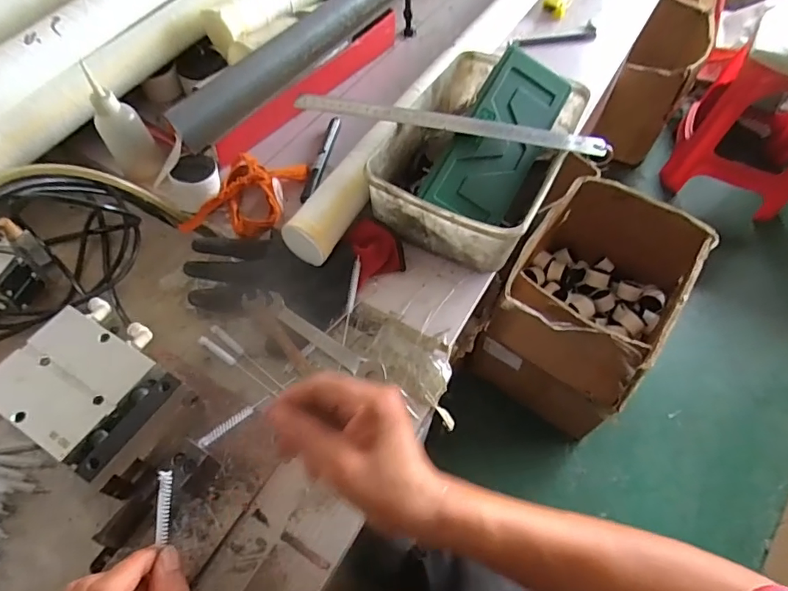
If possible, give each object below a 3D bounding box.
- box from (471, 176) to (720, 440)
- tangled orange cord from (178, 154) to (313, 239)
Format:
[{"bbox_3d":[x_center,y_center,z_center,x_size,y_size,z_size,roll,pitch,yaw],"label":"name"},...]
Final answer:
[{"bbox_3d":[0.437,-0.003,1.086,0.317,0.296,0.470,33,62,18],"label":"box"},{"bbox_3d":[-0.164,-0.115,0.535,0.106,0.030,0.114,12,57,6],"label":"tangled orange cord"}]

